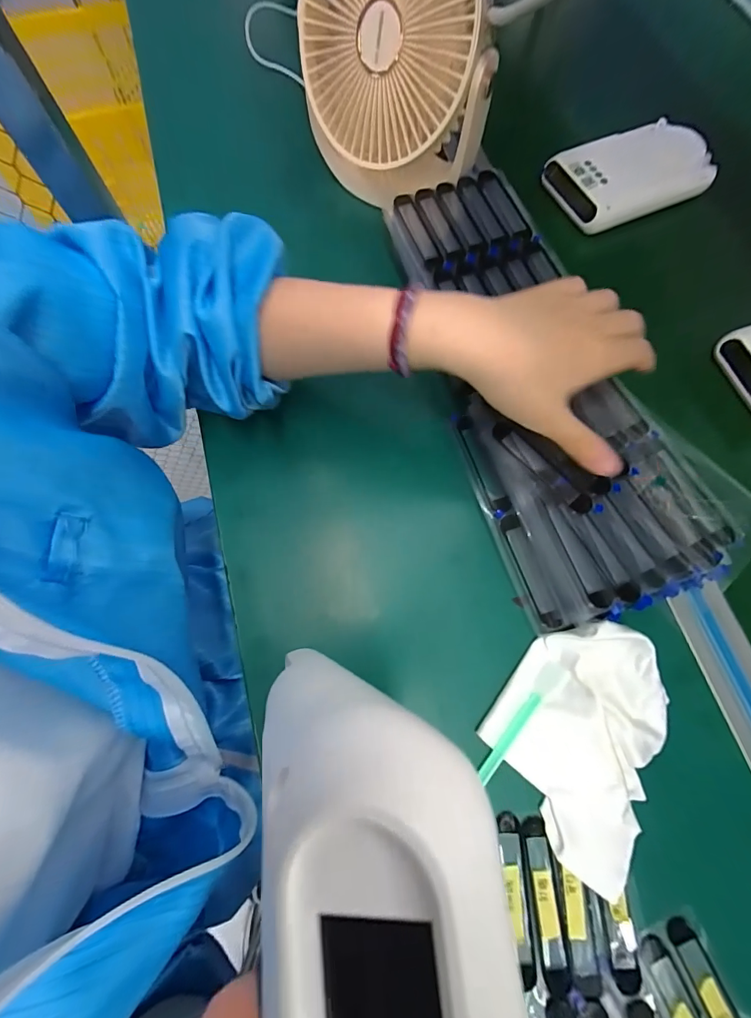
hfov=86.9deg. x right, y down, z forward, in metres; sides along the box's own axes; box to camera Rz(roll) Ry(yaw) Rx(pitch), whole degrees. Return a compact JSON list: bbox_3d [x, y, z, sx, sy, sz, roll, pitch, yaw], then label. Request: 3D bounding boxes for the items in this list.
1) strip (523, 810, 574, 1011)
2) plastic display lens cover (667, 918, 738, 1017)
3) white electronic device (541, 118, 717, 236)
[{"bbox_3d":[0.099,0.228,0.230,0.014,0.008,0.081,-3,73,0],"label":"strip"},{"bbox_3d":[0.187,0.273,0.211,0.015,0.004,0.082,-22,74,-6],"label":"plastic display lens cover"},{"bbox_3d":[0.250,-0.333,0.393,0.150,0.029,0.094,-21,74,-5],"label":"white electronic device"}]

